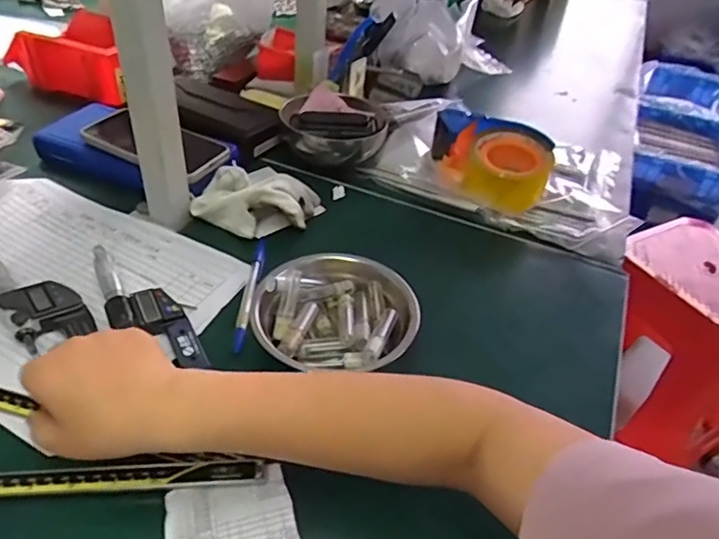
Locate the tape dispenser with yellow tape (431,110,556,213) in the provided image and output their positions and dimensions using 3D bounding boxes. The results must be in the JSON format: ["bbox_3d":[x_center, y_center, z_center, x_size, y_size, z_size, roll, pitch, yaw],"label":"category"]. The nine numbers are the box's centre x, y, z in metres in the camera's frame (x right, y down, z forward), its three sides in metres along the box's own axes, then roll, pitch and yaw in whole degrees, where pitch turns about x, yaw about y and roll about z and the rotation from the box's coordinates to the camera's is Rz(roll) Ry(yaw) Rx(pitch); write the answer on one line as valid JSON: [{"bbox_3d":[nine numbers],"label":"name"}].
[{"bbox_3d":[0.146,-0.126,0.620,0.134,0.073,0.067,27,46,21],"label":"tape dispenser with yellow tape"}]

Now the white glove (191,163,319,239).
[{"bbox_3d":[-0.106,-0.073,0.565,0.132,0.049,0.085,-5,44,-13],"label":"white glove"}]

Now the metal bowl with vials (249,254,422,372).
[{"bbox_3d":[-0.020,0.042,0.439,0.129,0.058,0.114,-3,43,-10],"label":"metal bowl with vials"}]

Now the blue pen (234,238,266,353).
[{"bbox_3d":[-0.097,0.017,0.490,0.012,0.010,0.150,3,42,-3],"label":"blue pen"}]

